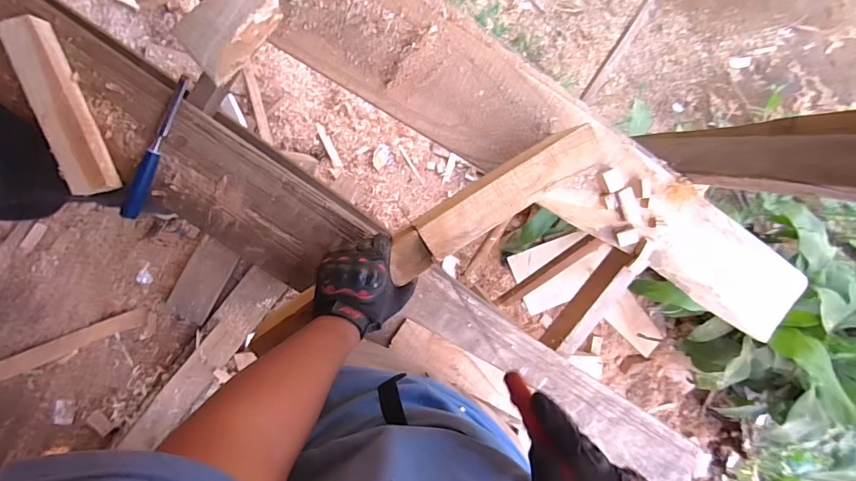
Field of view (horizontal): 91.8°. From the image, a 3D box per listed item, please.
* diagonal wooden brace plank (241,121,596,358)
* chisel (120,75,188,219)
[{"bbox_3d":[-0.001,0.001,0.583,0.540,0.038,0.065,-31,100,-2],"label":"diagonal wooden brace plank"},{"bbox_3d":[-0.405,-0.139,0.610,0.028,0.033,0.218,19,95,-9],"label":"chisel"}]

